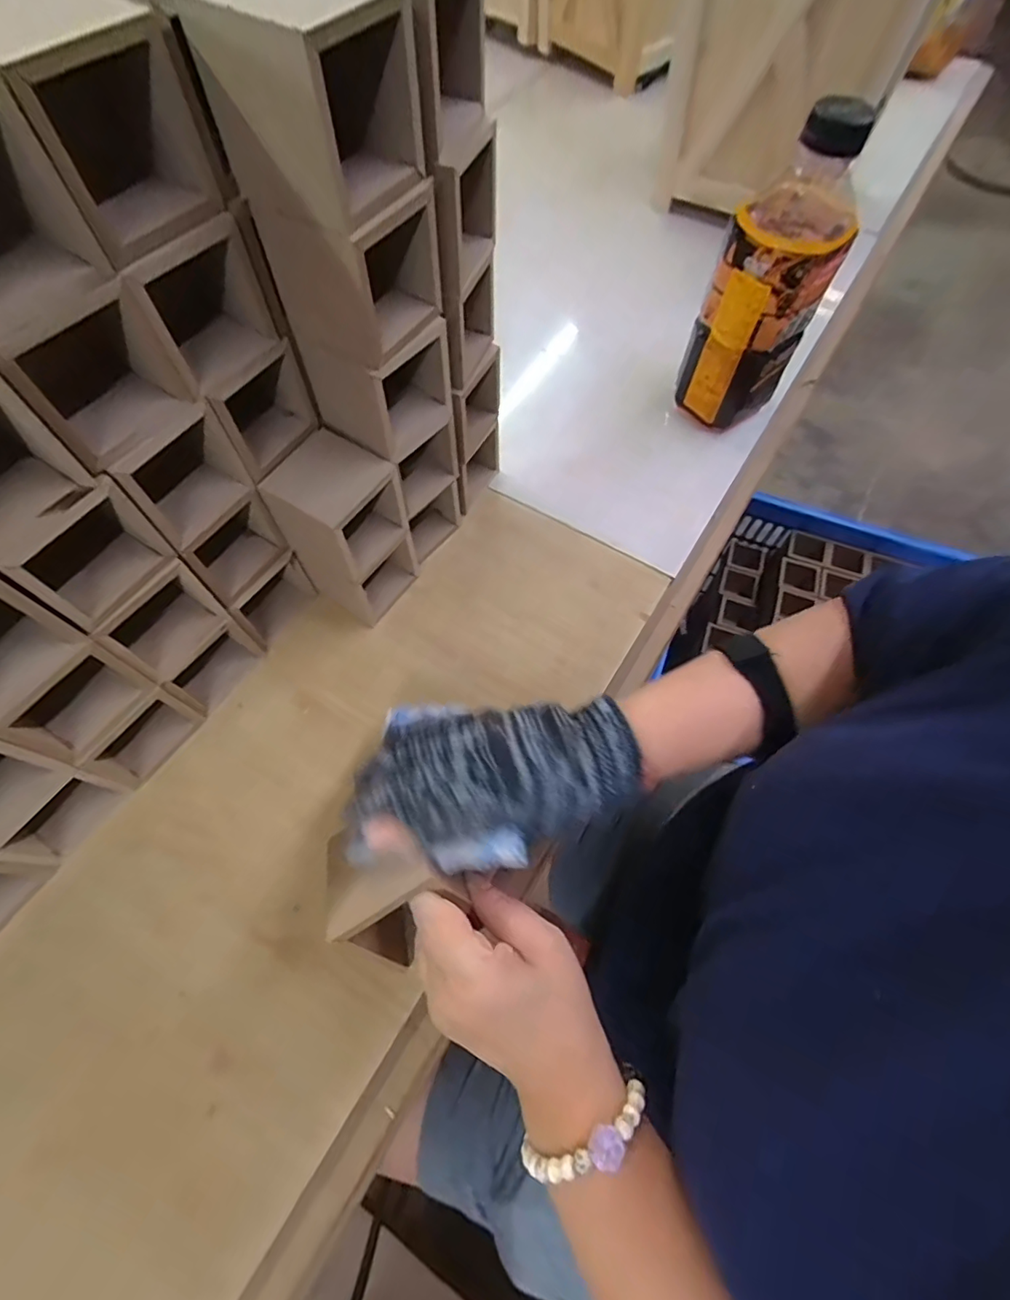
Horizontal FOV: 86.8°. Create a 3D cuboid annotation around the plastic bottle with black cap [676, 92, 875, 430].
[{"bbox_3d":[0.217,-0.304,0.435,0.087,0.205,0.104,21,66,10],"label":"plastic bottle with black cap"}]

